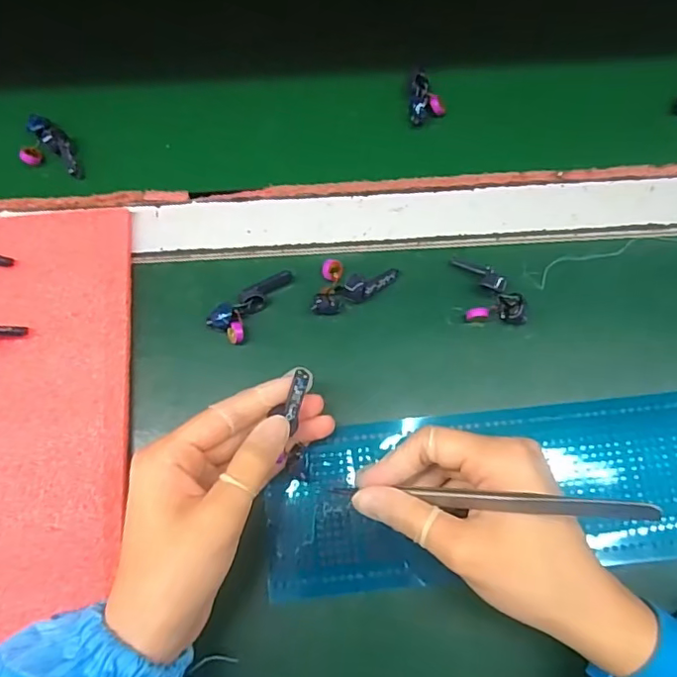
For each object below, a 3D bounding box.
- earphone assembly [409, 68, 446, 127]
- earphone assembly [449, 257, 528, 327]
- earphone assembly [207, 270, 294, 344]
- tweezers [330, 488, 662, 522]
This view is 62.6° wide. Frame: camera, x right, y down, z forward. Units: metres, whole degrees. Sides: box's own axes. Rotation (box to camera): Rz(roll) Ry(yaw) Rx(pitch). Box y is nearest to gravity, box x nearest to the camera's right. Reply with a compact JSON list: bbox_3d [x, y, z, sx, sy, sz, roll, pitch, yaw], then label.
[{"bbox_3d":[0.059,-0.156,0.359,0.023,0.010,0.038,9,74,2],"label":"earphone assembly"},{"bbox_3d":[0.088,-0.029,0.322,0.033,0.013,0.045,-7,74,-2],"label":"earphone assembly"},{"bbox_3d":[-0.050,-0.022,0.325,0.021,0.015,0.053,37,76,11],"label":"earphone assembly"},{"bbox_3d":[0.057,0.072,0.250,0.150,0.008,0.007,-8,68,37],"label":"tweezers"}]

